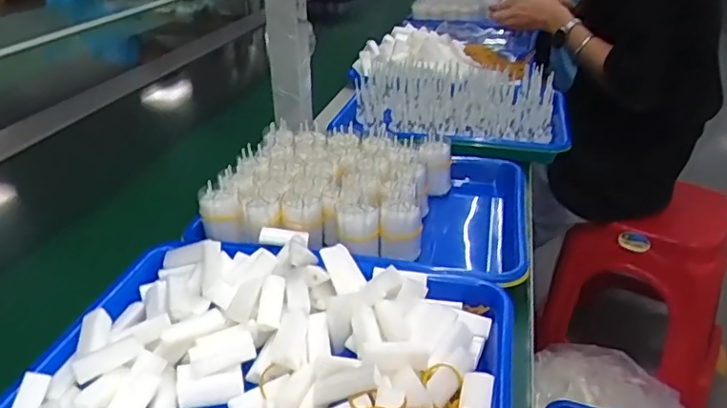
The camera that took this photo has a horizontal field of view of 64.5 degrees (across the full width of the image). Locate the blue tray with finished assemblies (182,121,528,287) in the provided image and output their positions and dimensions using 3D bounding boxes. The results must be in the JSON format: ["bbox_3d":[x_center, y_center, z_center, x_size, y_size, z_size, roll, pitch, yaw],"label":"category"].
[{"bbox_3d":[0.010,0.013,0.635,0.313,0.124,0.259,4,30,9],"label":"blue tray with finished assemblies"}]

